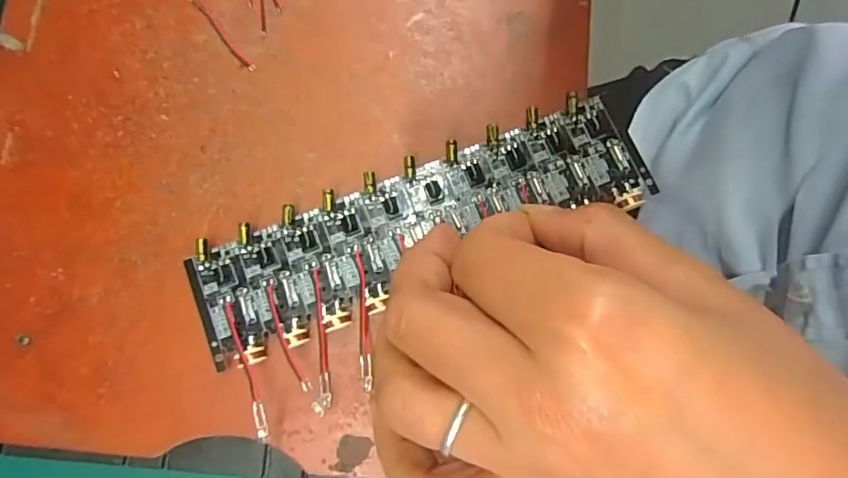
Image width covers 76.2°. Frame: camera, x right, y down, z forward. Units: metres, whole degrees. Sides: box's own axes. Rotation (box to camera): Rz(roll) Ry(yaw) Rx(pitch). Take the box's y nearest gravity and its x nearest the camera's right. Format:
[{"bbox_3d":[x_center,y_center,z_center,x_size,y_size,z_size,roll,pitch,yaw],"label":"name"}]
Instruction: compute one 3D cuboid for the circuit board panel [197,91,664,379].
[{"bbox_3d":[-0.002,-0.005,0.191,0.162,0.006,0.045,-23,81,-3],"label":"circuit board panel"}]

